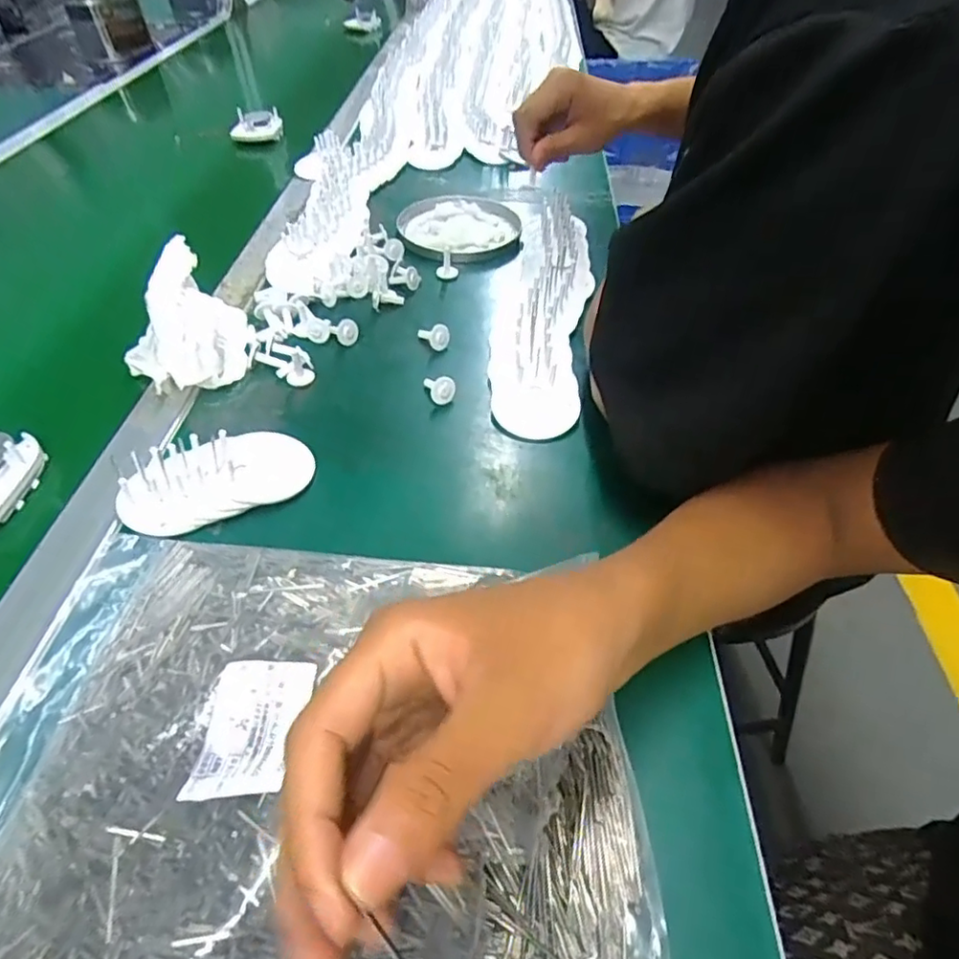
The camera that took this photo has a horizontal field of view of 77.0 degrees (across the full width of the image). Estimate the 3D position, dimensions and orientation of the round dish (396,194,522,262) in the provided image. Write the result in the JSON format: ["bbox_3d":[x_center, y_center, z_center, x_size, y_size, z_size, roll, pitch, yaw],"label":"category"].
[{"bbox_3d":[-0.022,-0.274,0.653,0.128,0.015,0.149,-9,47,-7],"label":"round dish"}]

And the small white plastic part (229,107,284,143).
[{"bbox_3d":[-0.316,-0.502,0.855,0.072,0.039,0.017,-9,47,-7],"label":"small white plastic part"}]

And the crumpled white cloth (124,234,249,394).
[{"bbox_3d":[-0.226,-0.120,0.456,0.086,0.073,0.098,-13,48,-10],"label":"crumpled white cloth"}]

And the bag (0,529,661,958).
[{"bbox_3d":[-0.075,0.114,0.253,0.283,0.041,0.233,1,46,0],"label":"bag"}]

